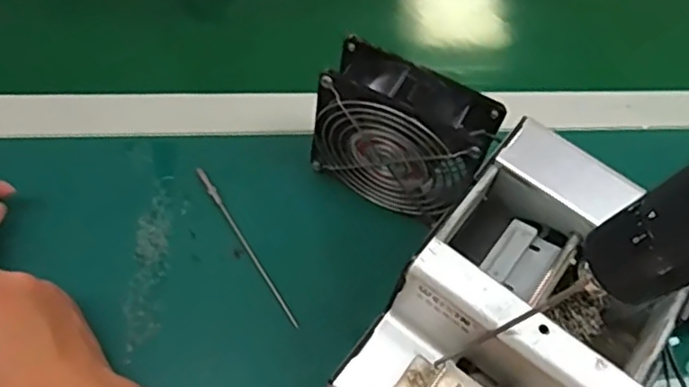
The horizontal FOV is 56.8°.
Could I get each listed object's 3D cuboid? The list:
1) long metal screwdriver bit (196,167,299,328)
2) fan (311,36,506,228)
[{"bbox_3d":[-0.075,0.037,0.476,0.006,0.007,0.145,-28,65,-18],"label":"long metal screwdriver bit"},{"bbox_3d":[0.040,-0.035,0.457,0.118,0.119,0.048,27,60,9],"label":"fan"}]

